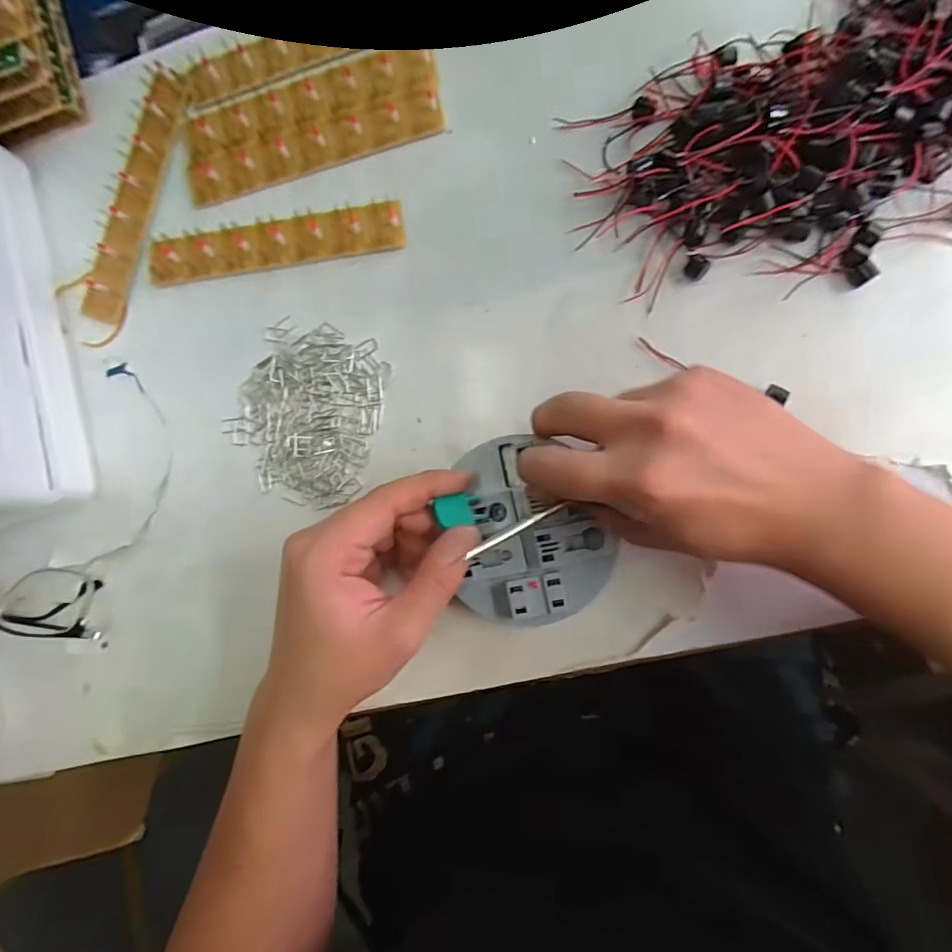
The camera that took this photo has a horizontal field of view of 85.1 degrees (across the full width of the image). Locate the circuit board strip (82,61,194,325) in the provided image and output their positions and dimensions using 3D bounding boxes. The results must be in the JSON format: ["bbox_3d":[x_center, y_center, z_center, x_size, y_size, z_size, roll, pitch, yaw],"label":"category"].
[{"bbox_3d":[-0.219,-0.179,0.337,0.028,0.008,0.162,18,92,3],"label":"circuit board strip"}]

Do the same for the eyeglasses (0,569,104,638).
[{"bbox_3d":[-0.304,0.075,0.324,0.141,0.026,0.044,0,87,8],"label":"eyeglasses"}]

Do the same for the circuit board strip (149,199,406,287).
[{"bbox_3d":[-0.124,-0.143,0.321,0.160,0.008,0.027,-6,87,8],"label":"circuit board strip"}]

